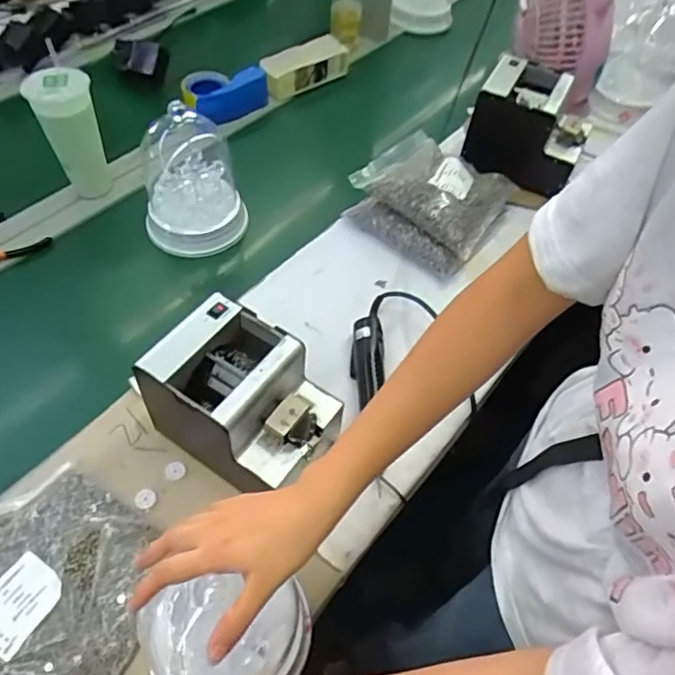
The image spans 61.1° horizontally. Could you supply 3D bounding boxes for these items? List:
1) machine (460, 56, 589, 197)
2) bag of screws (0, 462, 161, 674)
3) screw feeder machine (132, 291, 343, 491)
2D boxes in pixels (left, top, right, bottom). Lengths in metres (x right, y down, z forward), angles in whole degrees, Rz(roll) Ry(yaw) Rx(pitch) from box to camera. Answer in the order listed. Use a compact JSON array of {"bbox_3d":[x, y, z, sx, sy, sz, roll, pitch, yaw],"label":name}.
[{"bbox_3d":[0.323,-0.348,0.979,0.186,0.167,0.136,23,56,13],"label":"machine"},{"bbox_3d":[-0.281,0.236,0.546,0.234,0.038,0.201,32,59,18],"label":"bag of screws"},{"bbox_3d":[-0.100,0.069,0.630,0.185,0.145,0.125,30,58,17],"label":"screw feeder machine"}]

